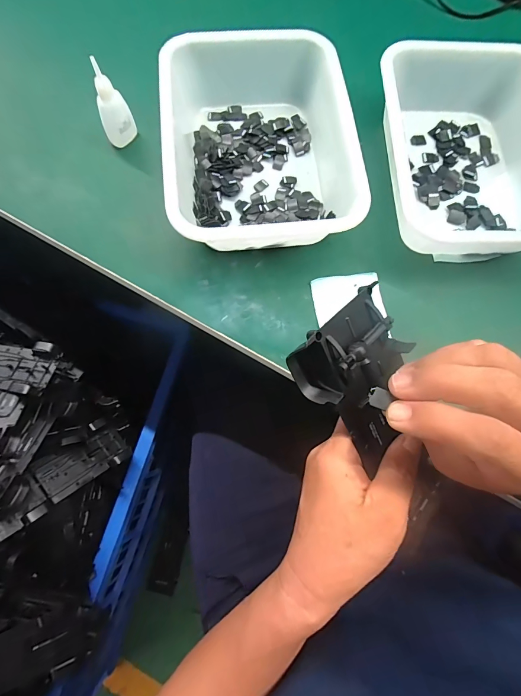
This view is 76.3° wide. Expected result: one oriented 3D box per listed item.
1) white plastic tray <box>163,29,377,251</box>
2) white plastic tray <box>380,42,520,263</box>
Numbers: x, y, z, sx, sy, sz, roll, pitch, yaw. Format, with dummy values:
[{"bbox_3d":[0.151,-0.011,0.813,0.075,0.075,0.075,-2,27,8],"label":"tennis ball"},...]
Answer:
[{"bbox_3d":[-0.003,-0.215,0.350,0.184,0.064,0.246,-6,75,-3],"label":"white plastic tray"},{"bbox_3d":[0.221,-0.215,0.357,0.178,0.063,0.263,-4,75,-2],"label":"white plastic tray"}]

